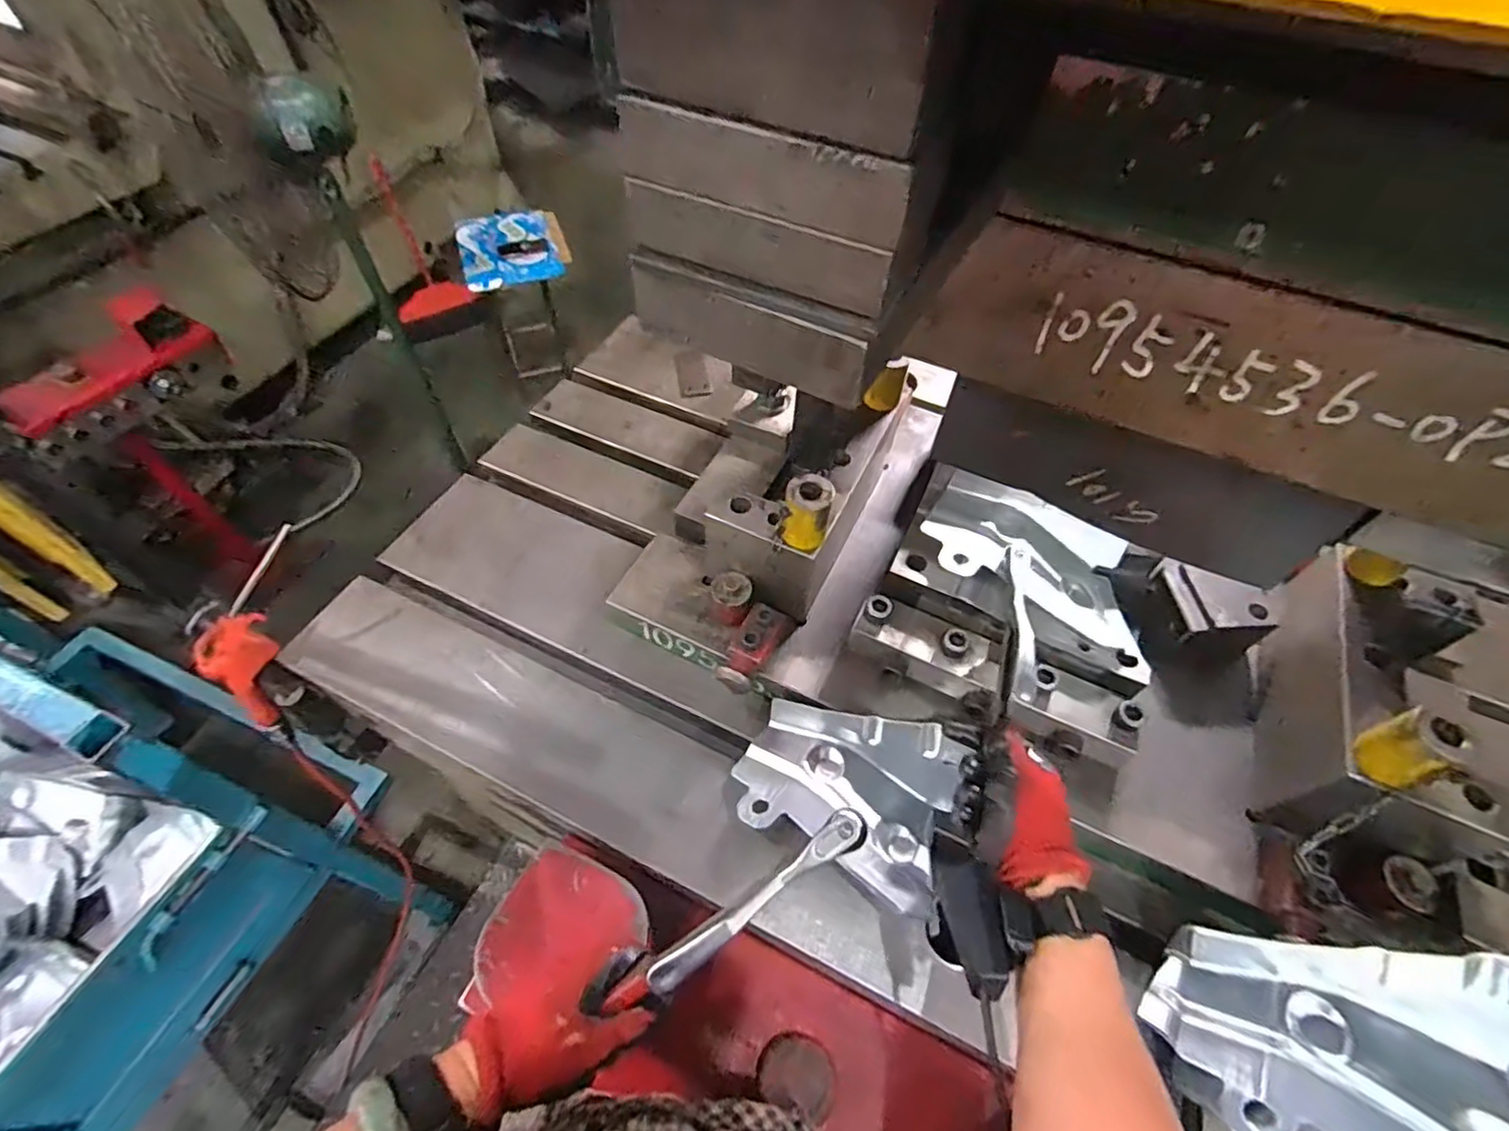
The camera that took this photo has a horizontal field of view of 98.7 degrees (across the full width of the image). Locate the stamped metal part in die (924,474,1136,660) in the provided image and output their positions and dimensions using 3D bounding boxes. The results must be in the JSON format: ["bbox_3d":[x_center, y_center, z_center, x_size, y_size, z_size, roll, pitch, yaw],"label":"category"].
[{"bbox_3d":[0.281,-0.017,0.637,0.226,0.043,0.143,27,57,16],"label":"stamped metal part in die"}]

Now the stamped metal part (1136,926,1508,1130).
[{"bbox_3d":[0.405,0.352,0.435,0.225,0.111,0.162,-4,49,26],"label":"stamped metal part"}]

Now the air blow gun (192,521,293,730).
[{"bbox_3d":[-0.488,0.069,0.614,0.029,0.212,0.074,18,18,10],"label":"air blow gun"}]

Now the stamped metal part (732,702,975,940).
[{"bbox_3d":[0.081,0.202,0.574,0.194,0.083,0.146,20,56,12],"label":"stamped metal part"}]

